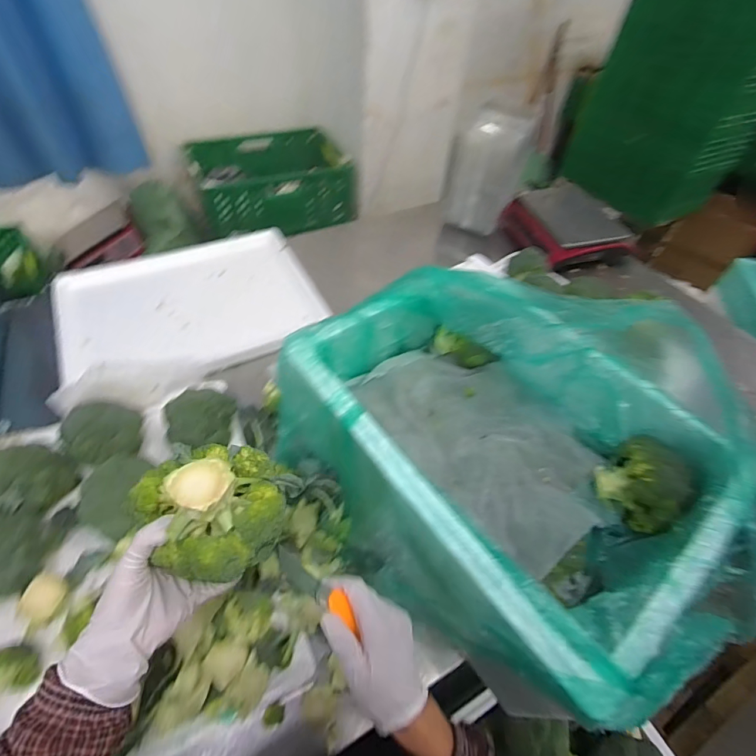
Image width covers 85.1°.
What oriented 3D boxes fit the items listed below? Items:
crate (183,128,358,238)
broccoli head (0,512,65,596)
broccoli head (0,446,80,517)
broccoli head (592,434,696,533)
[{"bbox_3d":[-0.439,-0.808,1.729,0.618,0.229,0.429,-20,56,-19],"label":"crate"},{"bbox_3d":[-0.533,0.246,0.578,0.112,0.068,0.109,2,52,-3],"label":"broccoli head"},{"bbox_3d":[-0.564,0.165,0.637,0.126,0.088,0.094,-6,52,-10],"label":"broccoli head"},{"bbox_3d":[0.393,0.155,0.606,0.092,0.101,0.116,-22,57,-21],"label":"broccoli head"}]

